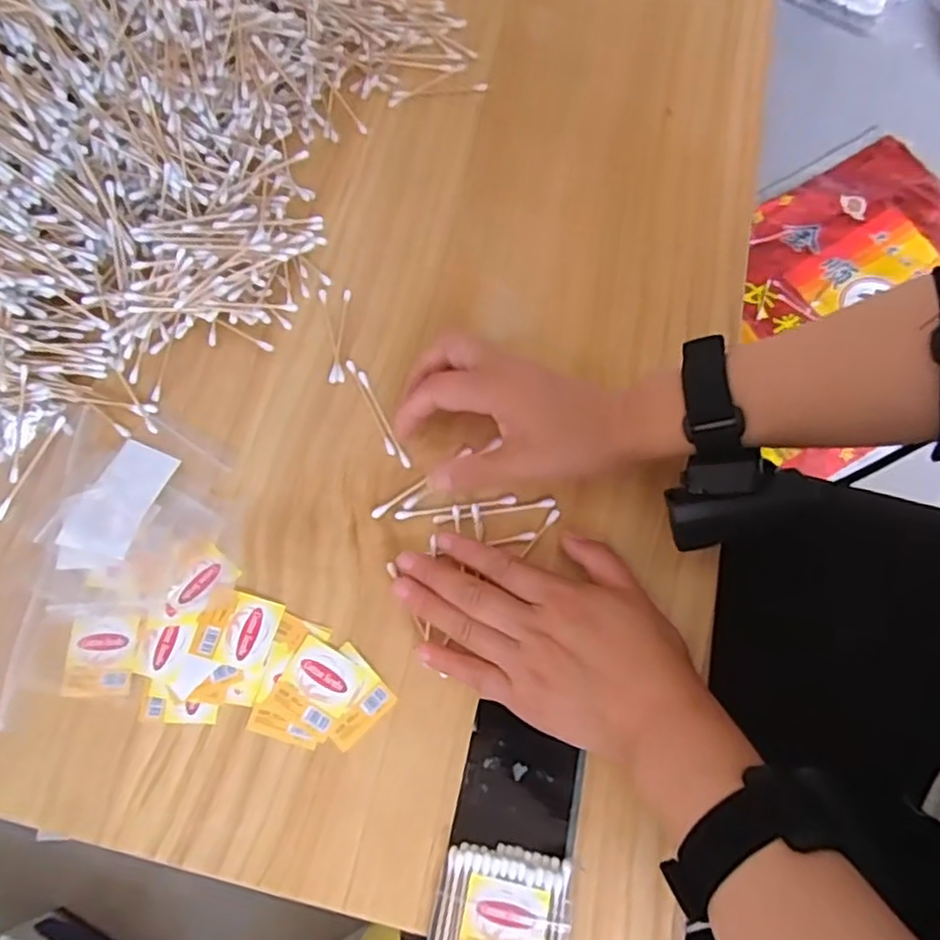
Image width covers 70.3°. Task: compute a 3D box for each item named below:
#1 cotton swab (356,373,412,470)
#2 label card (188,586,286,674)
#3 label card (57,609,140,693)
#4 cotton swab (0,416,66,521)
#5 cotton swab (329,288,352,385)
[{"bbox_3d":[-0.054,-0.033,0.412,0.006,0.004,0.071,-25,70,-8],"label":"cotton swab"},{"bbox_3d":[-0.130,0.088,0.371,0.043,0.004,0.039,15,70,7],"label":"label card"},{"bbox_3d":[-0.205,0.102,0.371,0.038,0.004,0.044,1,76,4],"label":"label card"},{"bbox_3d":[-0.269,-0.002,0.407,0.006,0.006,0.071,22,71,9],"label":"cotton swab"},{"bbox_3d":[-0.085,-0.089,0.435,0.005,0.004,0.070,4,69,3],"label":"cotton swab"}]

